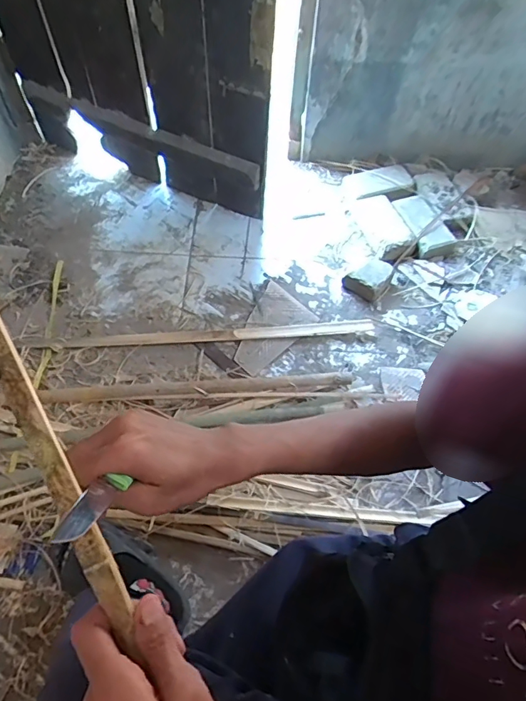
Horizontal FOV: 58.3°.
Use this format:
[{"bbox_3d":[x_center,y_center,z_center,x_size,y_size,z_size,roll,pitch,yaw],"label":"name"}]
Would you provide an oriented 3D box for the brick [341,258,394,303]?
[{"bbox_3d":[0.296,-0.205,1.302,0.106,0.058,0.137,36,63,18],"label":"brick"}]

